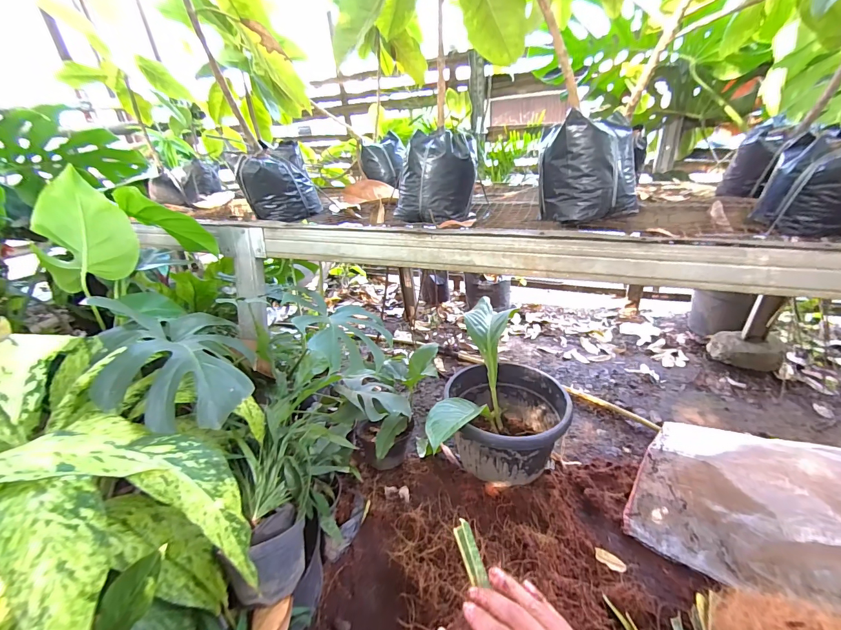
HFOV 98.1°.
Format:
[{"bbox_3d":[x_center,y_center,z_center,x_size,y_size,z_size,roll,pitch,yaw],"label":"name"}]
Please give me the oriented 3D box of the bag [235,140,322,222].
[{"bbox_3d":[-0.381,-0.350,0.980,0.161,0.178,0.128,1,25,10],"label":"bag"}]

